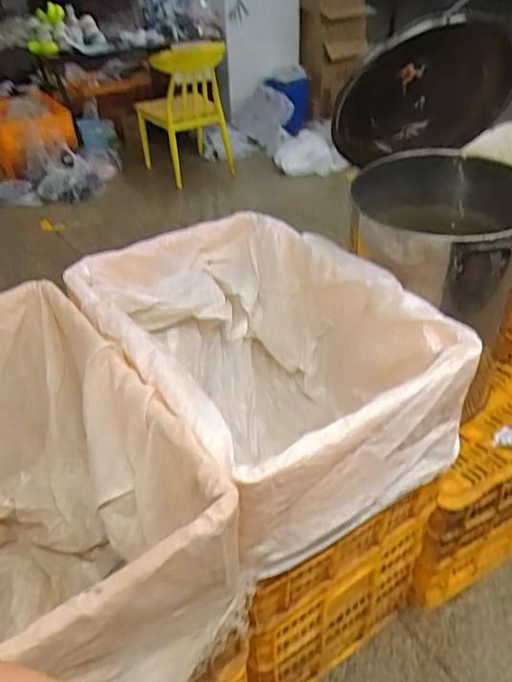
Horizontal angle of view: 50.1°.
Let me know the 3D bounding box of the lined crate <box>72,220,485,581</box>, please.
[{"bbox_3d":[0.005,0.069,1.077,0.491,0.365,0.704,-25,43,-26],"label":"lined crate"}]

